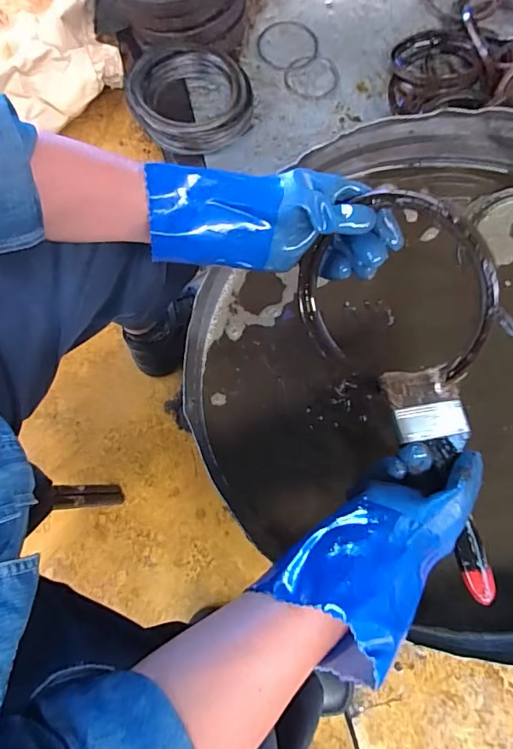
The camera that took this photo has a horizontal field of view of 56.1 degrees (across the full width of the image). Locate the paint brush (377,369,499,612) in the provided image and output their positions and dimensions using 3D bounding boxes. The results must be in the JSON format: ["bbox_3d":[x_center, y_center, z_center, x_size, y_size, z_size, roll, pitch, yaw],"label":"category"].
[{"bbox_3d":[0.160,0.087,0.405,0.065,0.012,0.190,-10,75,-3],"label":"paint brush"}]

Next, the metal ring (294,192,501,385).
[{"bbox_3d":[0.116,-0.079,0.428,0.177,0.157,0.013,12,28,34],"label":"metal ring"}]

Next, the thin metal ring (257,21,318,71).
[{"bbox_3d":[0.063,-0.664,0.974,0.122,0.006,0.121,-1,74,4],"label":"thin metal ring"}]

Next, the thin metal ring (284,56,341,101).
[{"bbox_3d":[0.111,-0.587,0.953,0.108,0.006,0.098,-21,79,0],"label":"thin metal ring"}]

